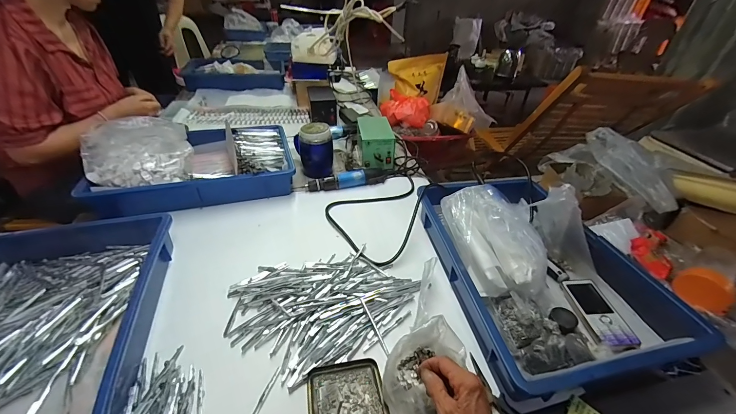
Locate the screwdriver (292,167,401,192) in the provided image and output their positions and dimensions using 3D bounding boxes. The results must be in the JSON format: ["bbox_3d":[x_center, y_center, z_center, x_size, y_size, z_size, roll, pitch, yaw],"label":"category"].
[{"bbox_3d":[-0.044,-0.075,0.780,0.271,0.032,0.043,-9,39,-15],"label":"screwdriver"}]

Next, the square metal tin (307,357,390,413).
[{"bbox_3d":[-0.026,0.249,0.397,0.095,0.011,0.098,-7,38,-13],"label":"square metal tin"}]

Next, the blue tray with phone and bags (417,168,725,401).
[{"bbox_3d":[0.274,0.075,0.523,0.274,0.129,0.407,-3,38,-8],"label":"blue tray with phone and bags"}]

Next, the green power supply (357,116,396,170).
[{"bbox_3d":[0.019,-0.182,0.885,0.092,0.097,0.154,-2,38,-7],"label":"green power supply"}]

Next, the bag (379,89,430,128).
[{"bbox_3d":[0.131,-0.348,1.094,0.171,0.069,0.166,3,37,0],"label":"bag"}]

